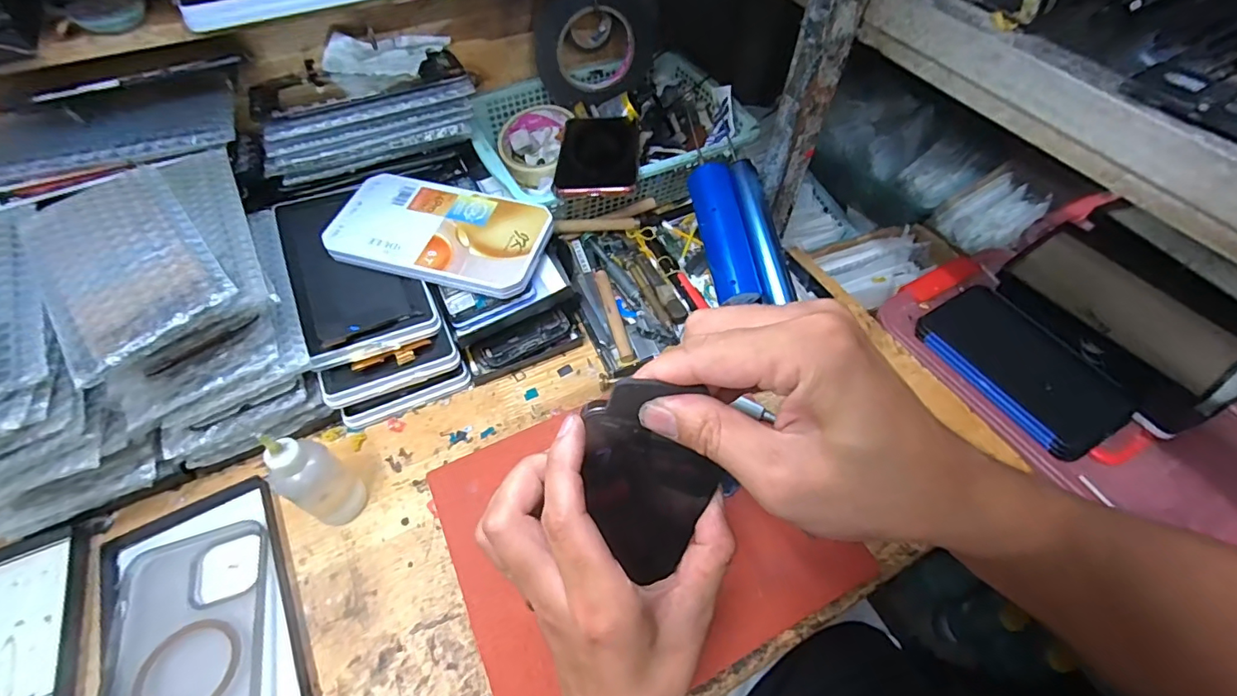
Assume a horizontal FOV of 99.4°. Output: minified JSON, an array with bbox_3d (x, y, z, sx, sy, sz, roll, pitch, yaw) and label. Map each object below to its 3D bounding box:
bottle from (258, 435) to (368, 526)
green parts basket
[{"bbox_3d":[-0.194,0.084,0.337,0.030,0.094,0.035,30,60,19],"label":"bottle"},{"bbox_3d":[-0.005,-0.208,0.558,0.268,0.081,0.212,-19,57,-14],"label":"green parts basket"}]

